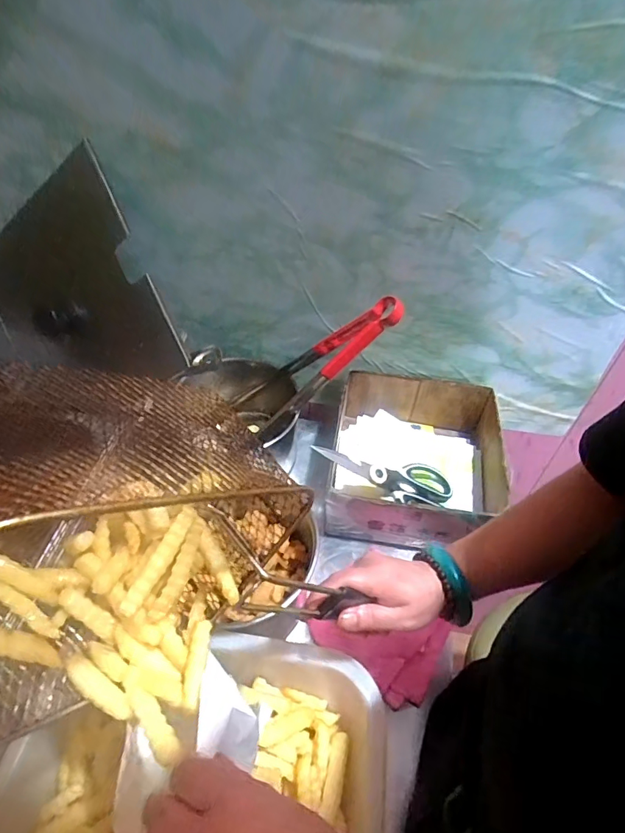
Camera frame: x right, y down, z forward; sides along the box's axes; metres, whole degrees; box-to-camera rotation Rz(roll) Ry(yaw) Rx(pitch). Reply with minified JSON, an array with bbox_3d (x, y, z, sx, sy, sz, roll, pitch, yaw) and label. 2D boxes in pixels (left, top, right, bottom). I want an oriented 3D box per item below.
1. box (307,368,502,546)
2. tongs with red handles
[{"bbox_3d":[0.137,0.058,0.631,0.217,0.095,0.216,8,46,6],"label":"box"},{"bbox_3d":[0.004,-0.059,0.600,0.263,0.023,0.092,-34,44,26],"label":"tongs with red handles"}]

